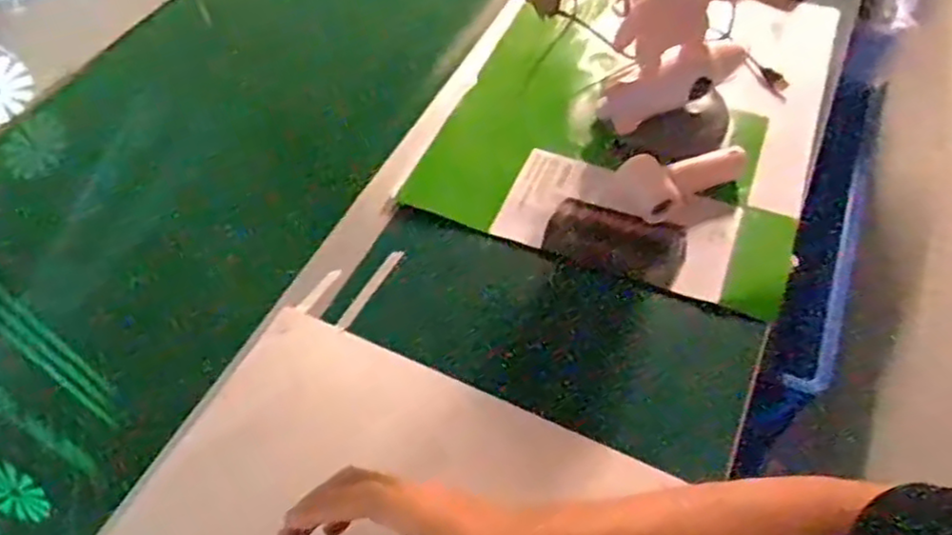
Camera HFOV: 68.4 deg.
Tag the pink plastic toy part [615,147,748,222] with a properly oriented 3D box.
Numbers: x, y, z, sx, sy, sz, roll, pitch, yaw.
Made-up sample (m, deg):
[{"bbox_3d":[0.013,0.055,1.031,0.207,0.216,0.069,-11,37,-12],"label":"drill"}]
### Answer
[{"bbox_3d":[0.191,-0.088,0.657,0.104,0.056,0.067,-22,54,-34],"label":"pink plastic toy part"}]

